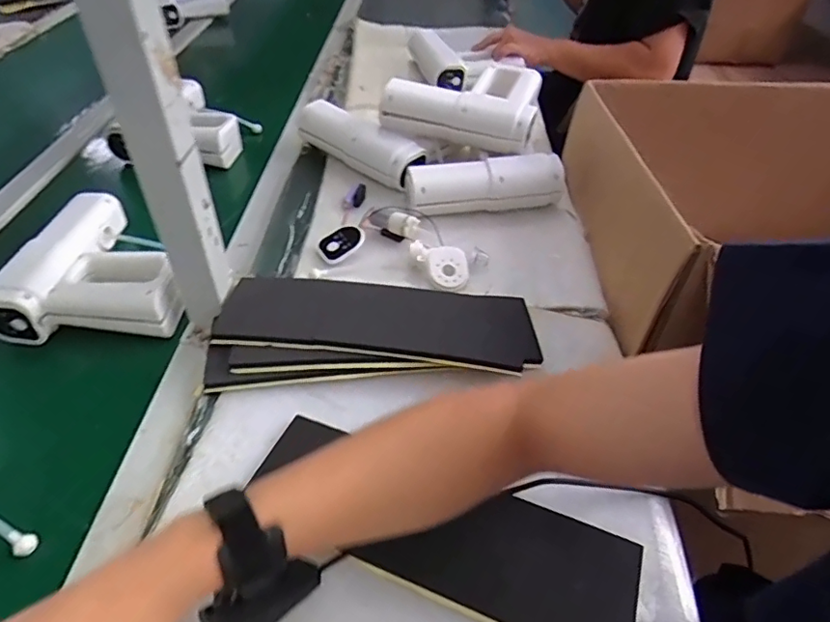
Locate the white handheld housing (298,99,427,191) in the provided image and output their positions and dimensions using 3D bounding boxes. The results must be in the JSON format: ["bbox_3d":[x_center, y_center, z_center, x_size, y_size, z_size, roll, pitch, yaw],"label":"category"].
[{"bbox_3d":[-0.080,-0.247,0.803,0.221,0.062,0.056,31,51,27],"label":"white handheld housing"}]

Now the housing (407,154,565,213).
[{"bbox_3d":[0.099,-0.174,0.733,0.215,0.036,0.062,-6,44,-8],"label":"housing"}]

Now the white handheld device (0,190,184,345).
[{"bbox_3d":[-0.342,-0.057,0.608,0.181,0.060,0.203,-3,44,-4],"label":"white handheld device"}]

